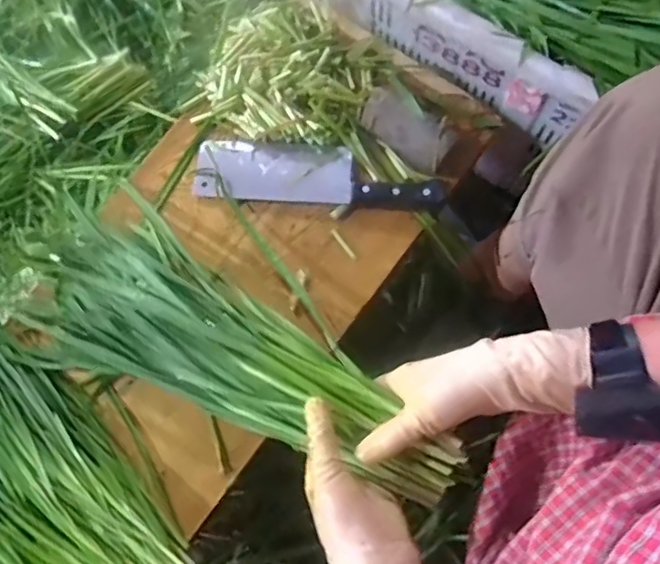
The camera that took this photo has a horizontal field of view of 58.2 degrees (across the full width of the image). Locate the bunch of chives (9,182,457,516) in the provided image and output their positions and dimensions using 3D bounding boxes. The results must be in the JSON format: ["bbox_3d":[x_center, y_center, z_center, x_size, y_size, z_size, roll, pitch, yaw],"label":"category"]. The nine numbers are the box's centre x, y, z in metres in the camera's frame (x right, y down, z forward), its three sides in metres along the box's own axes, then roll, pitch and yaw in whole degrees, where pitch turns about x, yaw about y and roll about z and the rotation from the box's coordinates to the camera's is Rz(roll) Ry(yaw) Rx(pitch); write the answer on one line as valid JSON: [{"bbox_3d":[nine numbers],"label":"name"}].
[{"bbox_3d":[-0.100,0.053,0.556,0.465,0.065,0.167,22,76,22],"label":"bunch of chives"}]

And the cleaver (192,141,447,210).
[{"bbox_3d":[-0.014,-0.121,0.651,0.268,0.026,0.070,5,76,4],"label":"cleaver"}]

